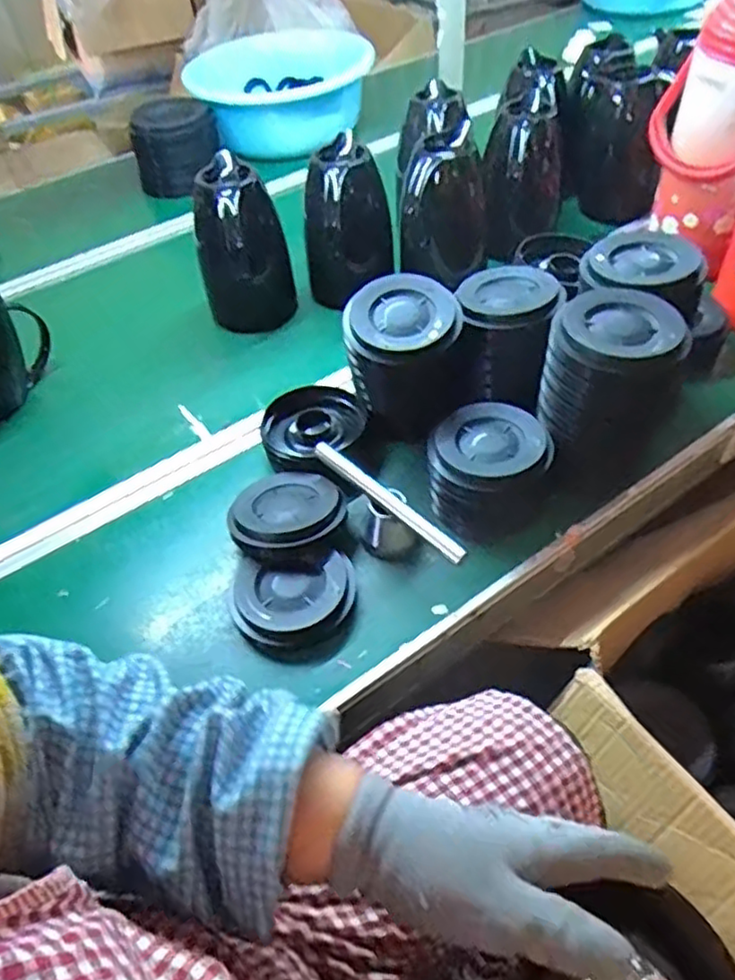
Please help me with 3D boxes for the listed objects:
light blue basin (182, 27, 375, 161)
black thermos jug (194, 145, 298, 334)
[{"bbox_3d":[-0.165,-0.834,1.419,0.390,0.148,0.300,-20,49,-11],"label":"light blue basin"},{"bbox_3d":[-0.171,-0.319,0.974,0.127,0.247,0.140,-14,48,-6],"label":"black thermos jug"}]

